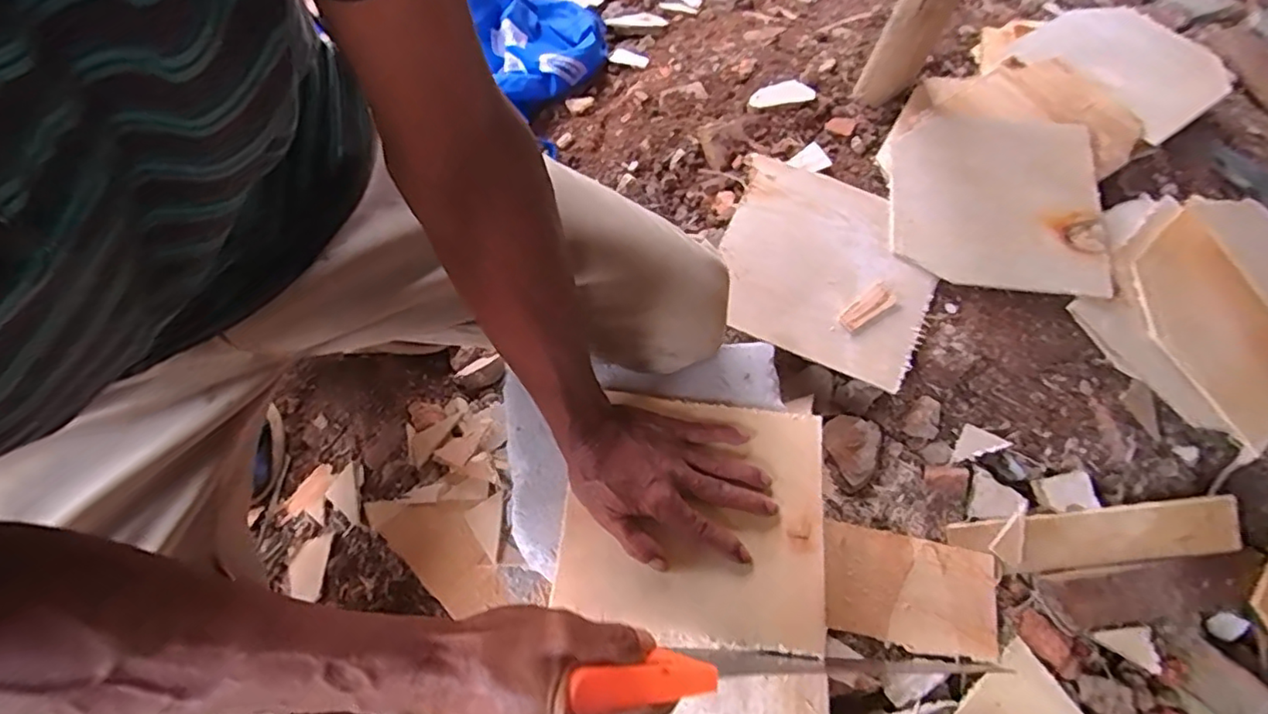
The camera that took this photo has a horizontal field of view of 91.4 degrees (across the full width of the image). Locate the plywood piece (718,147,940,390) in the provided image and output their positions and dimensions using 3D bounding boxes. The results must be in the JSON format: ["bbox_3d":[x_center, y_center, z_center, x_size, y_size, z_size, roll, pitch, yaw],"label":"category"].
[{"bbox_3d":[0.209,-0.098,0.682,0.226,0.014,0.228,23,74,11],"label":"plywood piece"}]

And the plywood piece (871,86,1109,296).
[{"bbox_3d":[0.398,-0.187,0.697,0.217,0.016,0.271,-3,73,9],"label":"plywood piece"}]

